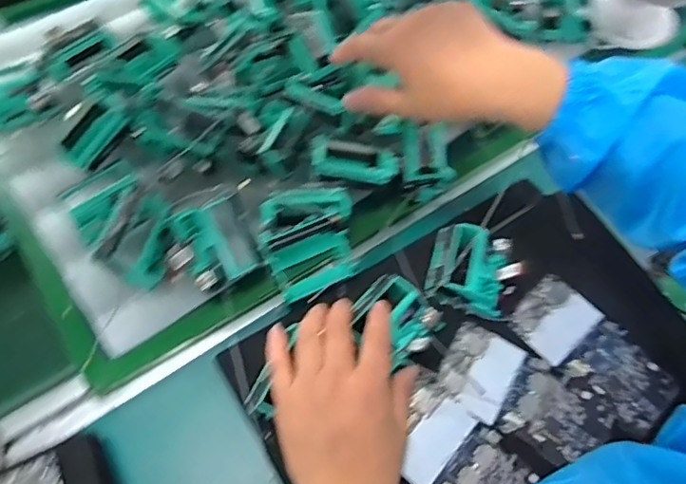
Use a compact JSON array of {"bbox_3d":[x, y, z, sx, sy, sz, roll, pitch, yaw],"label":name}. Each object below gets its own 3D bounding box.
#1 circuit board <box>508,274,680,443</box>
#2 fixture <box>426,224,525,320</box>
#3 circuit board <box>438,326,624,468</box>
[{"bbox_3d":[0.202,0.090,0.437,0.072,0.007,0.133,-31,65,-18],"label":"circuit board"},{"bbox_3d":[0.108,0.021,0.446,0.068,0.032,0.063,13,60,6],"label":"fixture"},{"bbox_3d":[0.140,0.120,0.416,0.131,0.004,0.065,34,64,17],"label":"circuit board"}]

